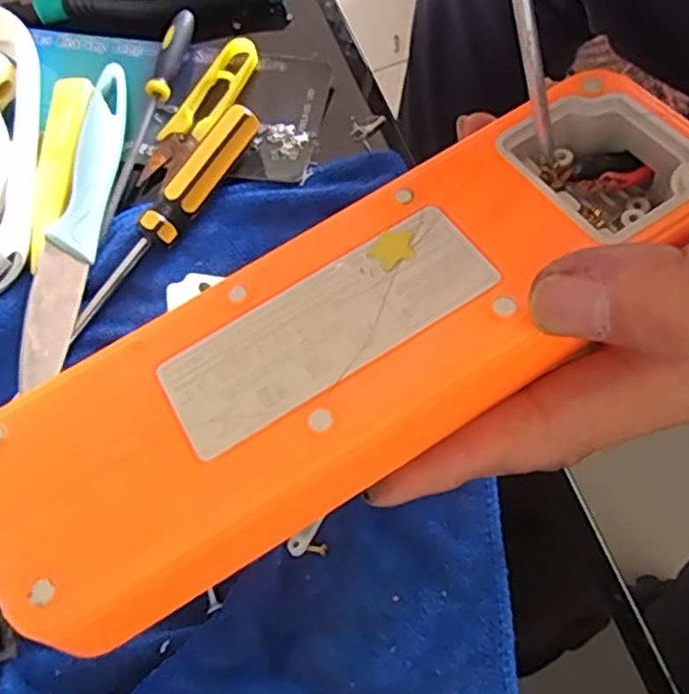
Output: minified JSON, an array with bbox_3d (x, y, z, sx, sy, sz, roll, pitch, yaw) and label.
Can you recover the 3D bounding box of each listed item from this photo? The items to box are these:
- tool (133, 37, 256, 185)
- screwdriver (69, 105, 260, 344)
[{"bbox_3d":[-0.073,-0.119,0.339,0.024,0.017,0.089,32,71,17],"label":"tool"},{"bbox_3d":[-0.080,-0.059,0.304,0.016,0.017,0.127,30,70,16],"label":"screwdriver"}]

